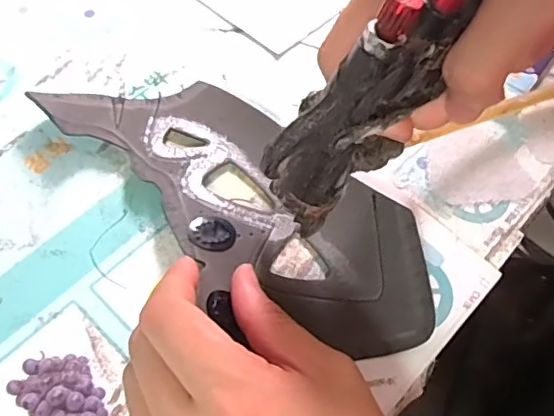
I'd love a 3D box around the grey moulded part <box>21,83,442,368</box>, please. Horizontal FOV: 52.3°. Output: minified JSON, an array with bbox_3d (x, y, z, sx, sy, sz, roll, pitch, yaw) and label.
[{"bbox_3d":[-0.018,-0.010,0.296,0.225,0.023,0.092,36,66,14],"label":"grey moulded part"}]

